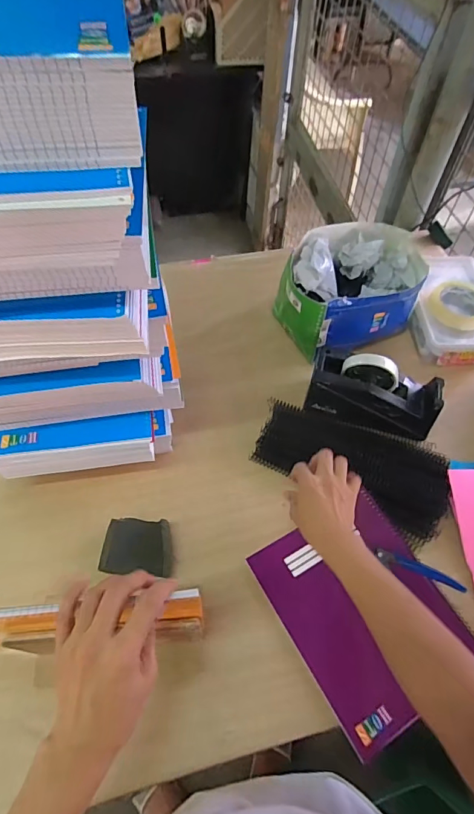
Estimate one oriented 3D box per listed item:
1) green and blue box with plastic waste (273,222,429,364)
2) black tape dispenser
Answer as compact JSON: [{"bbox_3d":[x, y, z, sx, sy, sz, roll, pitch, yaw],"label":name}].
[{"bbox_3d":[0.193,-0.216,0.772,0.247,0.121,0.205,-17,60,-13],"label":"green and blue box with plastic waste"},{"bbox_3d":[0.208,-0.022,0.665,0.195,0.087,0.084,13,58,6],"label":"black tape dispenser"}]

